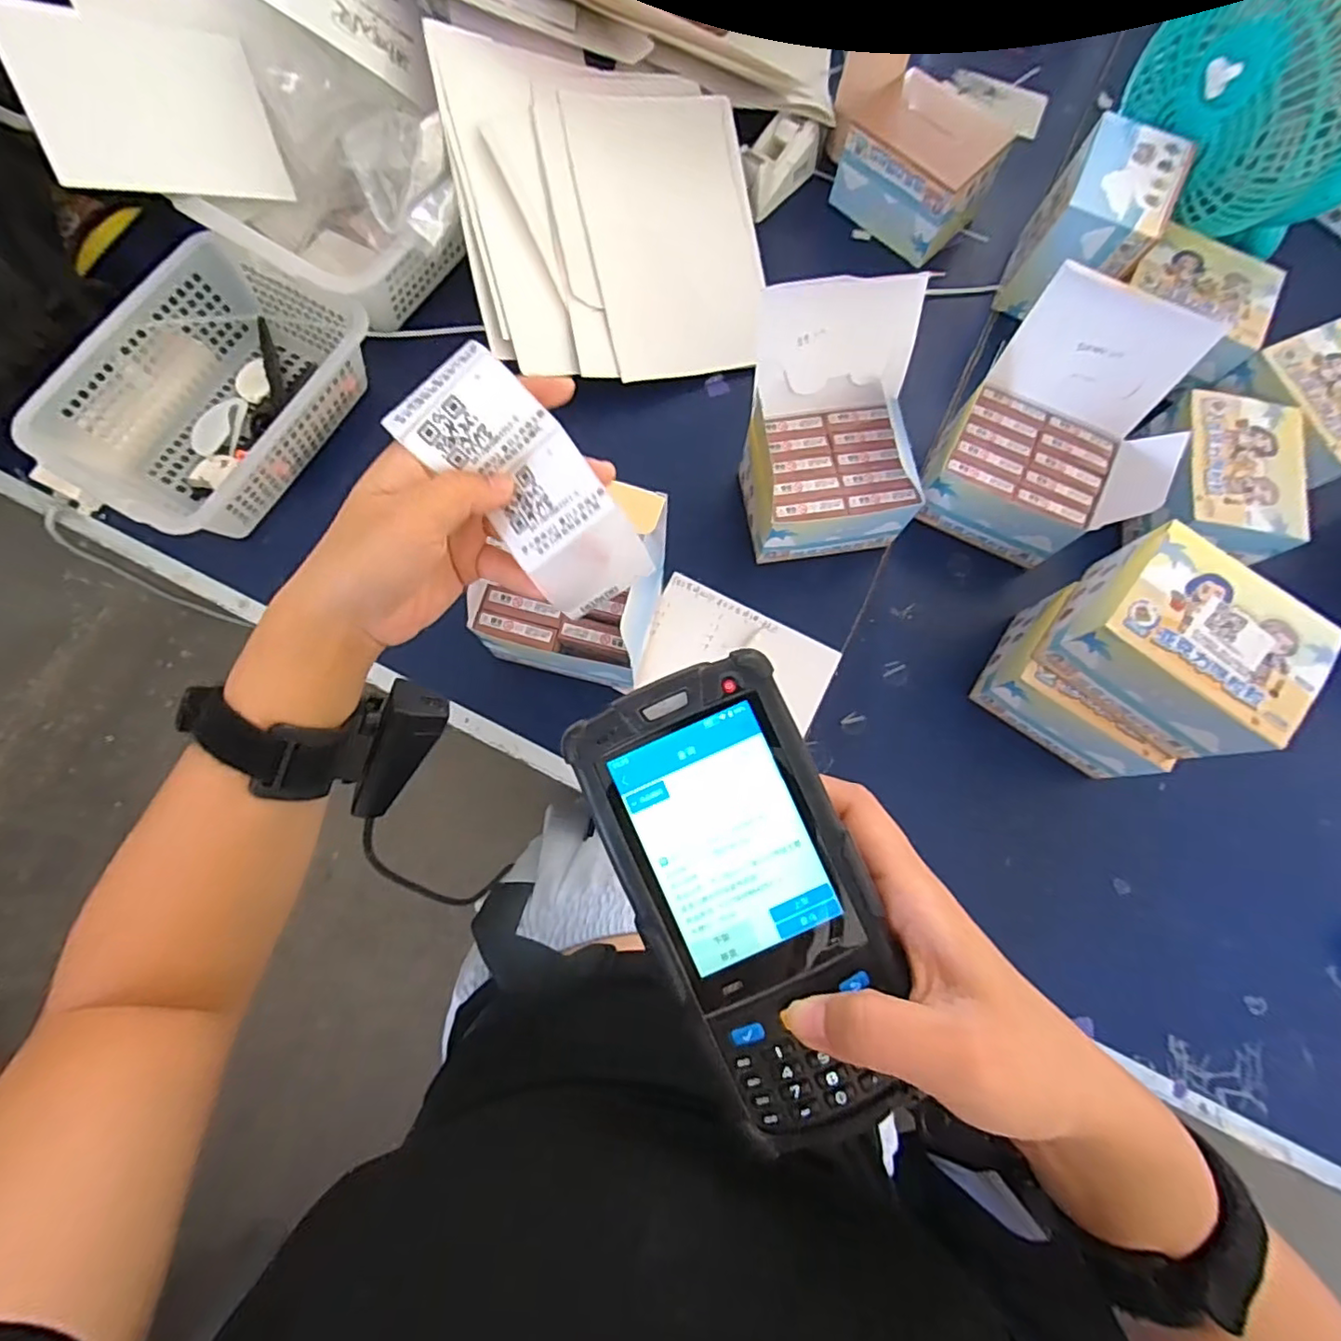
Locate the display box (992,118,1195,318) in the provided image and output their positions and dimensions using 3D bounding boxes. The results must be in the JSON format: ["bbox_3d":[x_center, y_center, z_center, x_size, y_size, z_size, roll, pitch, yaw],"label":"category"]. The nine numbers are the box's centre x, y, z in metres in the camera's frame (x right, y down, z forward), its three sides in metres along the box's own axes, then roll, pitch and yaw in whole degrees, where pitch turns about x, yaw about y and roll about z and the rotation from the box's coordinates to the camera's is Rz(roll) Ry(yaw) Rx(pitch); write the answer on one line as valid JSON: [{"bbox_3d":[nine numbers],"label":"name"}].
[{"bbox_3d":[0.415,-0.437,0.614,0.098,0.130,0.119,26,78,4],"label":"display box"}]

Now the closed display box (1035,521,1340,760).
[{"bbox_3d":[0.376,-0.020,0.452,0.137,0.088,0.107,37,79,6],"label":"closed display box"}]

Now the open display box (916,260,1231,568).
[{"bbox_3d":[0.344,-0.203,0.536,0.166,0.166,0.154,32,79,5],"label":"open display box"}]

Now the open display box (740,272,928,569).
[{"bbox_3d":[0.138,-0.207,0.531,0.149,0.147,0.161,-7,78,-3],"label":"open display box"}]

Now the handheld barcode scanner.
[{"bbox_3d":[0.026,0.072,0.192,0.068,0.026,0.143,-23,79,-7],"label":"handheld barcode scanner"}]

